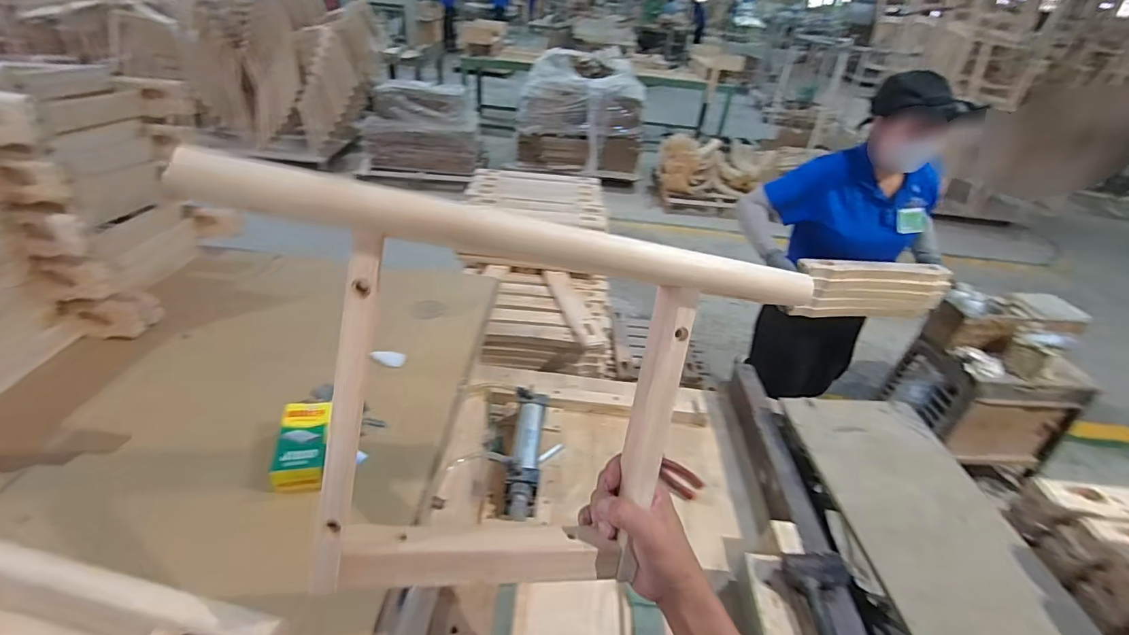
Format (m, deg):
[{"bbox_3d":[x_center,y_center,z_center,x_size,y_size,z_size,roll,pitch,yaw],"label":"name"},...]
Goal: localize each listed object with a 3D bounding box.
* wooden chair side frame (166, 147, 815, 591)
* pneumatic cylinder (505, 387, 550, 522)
[{"bbox_3d":[-0.052,0.084,0.406,0.448,0.331,0.060,9,9,-18],"label":"wooden chair side frame"},{"bbox_3d":[-0.072,0.257,0.920,0.070,0.077,0.275,5,35,-3],"label":"pneumatic cylinder"}]

